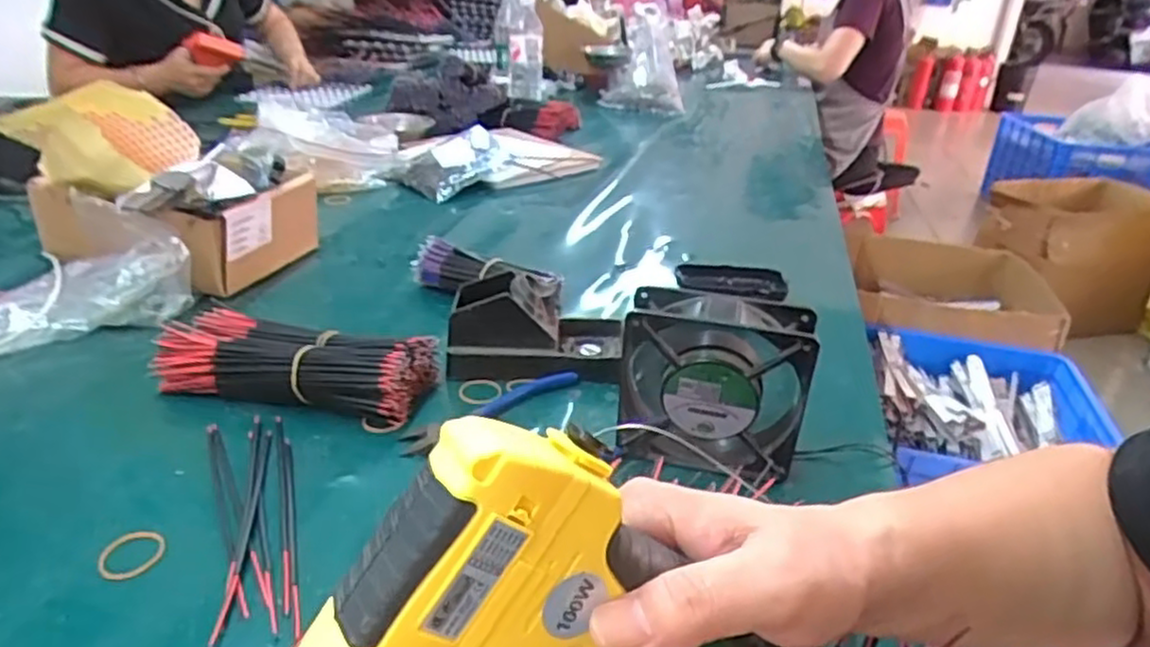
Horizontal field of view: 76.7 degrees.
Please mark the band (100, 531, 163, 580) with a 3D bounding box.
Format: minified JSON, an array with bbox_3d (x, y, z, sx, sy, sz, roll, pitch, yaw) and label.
[{"bbox_3d":[-0.255,0.132,0.418,0.032,0.004,0.034,-3,27,-11],"label":"band"}]

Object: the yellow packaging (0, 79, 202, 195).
[{"bbox_3d":[-0.426,-0.163,0.644,0.148,0.099,0.066,2,27,-1],"label":"yellow packaging"}]

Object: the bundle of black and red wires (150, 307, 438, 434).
[{"bbox_3d":[-0.217,0.030,0.567,0.202,0.047,0.077,8,27,10],"label":"bundle of black and red wires"}]

